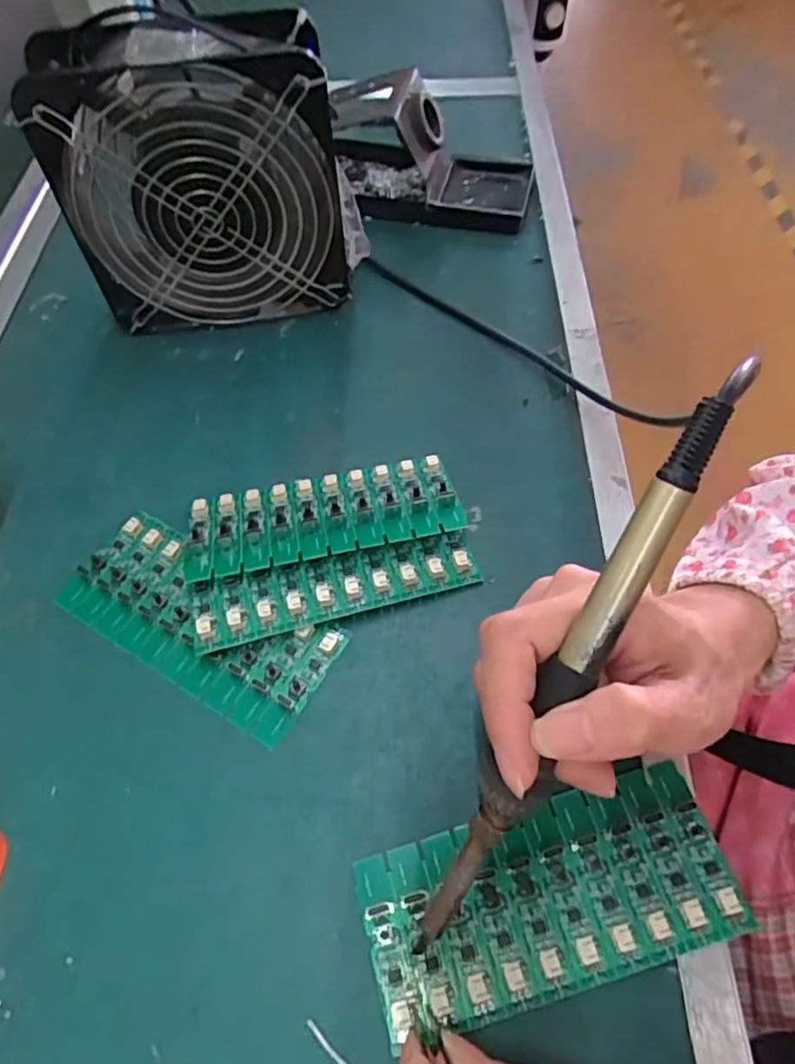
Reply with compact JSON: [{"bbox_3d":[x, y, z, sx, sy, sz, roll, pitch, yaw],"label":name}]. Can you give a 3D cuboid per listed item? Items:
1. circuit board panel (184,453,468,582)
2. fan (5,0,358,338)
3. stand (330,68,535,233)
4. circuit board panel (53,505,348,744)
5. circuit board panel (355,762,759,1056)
[{"bbox_3d":[-0.039,-0.009,0.336,0.138,0.017,0.057,-10,58,-5],"label":"circuit board panel"},{"bbox_3d":[-0.108,-0.199,0.380,0.157,0.157,0.057,-6,58,-3],"label":"fan"},{"bbox_3d":[0.017,-0.285,0.483,0.173,0.074,0.089,19,60,13],"label":"stand"},{"bbox_3d":[-0.096,0.040,0.312,0.135,0.009,0.062,27,62,17],"label":"circuit board panel"},{"bbox_3d":[0.057,0.138,0.247,0.137,0.008,0.061,-14,59,-5],"label":"circuit board panel"}]

